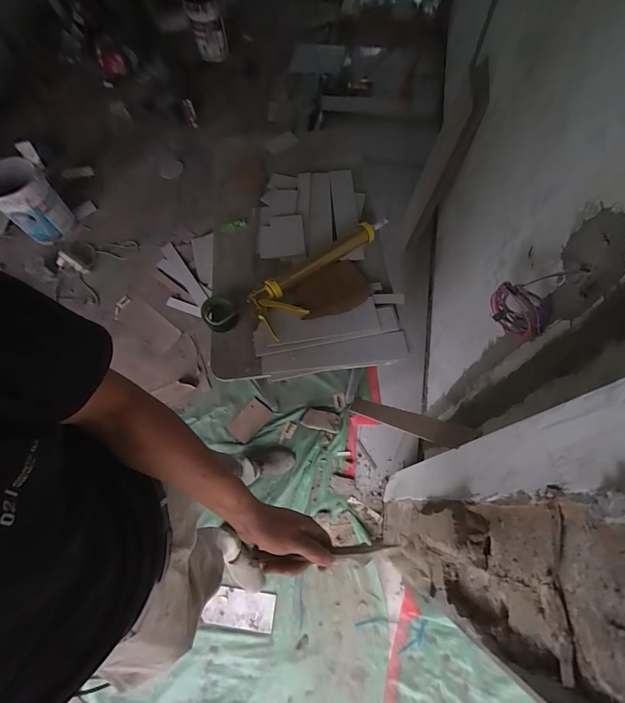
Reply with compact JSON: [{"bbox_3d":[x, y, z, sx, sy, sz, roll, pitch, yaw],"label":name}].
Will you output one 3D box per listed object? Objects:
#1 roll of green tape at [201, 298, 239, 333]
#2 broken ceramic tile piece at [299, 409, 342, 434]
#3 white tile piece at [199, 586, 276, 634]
[{"bbox_3d":[-0.266,-0.105,0.982,0.087,0.053,0.100,-30,69,-10],"label":"roll of green tape"},{"bbox_3d":[0.040,0.319,1.594,0.181,0.023,0.088,9,68,6],"label":"broken ceramic tile piece"},{"bbox_3d":[-0.280,0.980,1.319,0.265,0.016,0.121,5,68,5],"label":"white tile piece"}]

